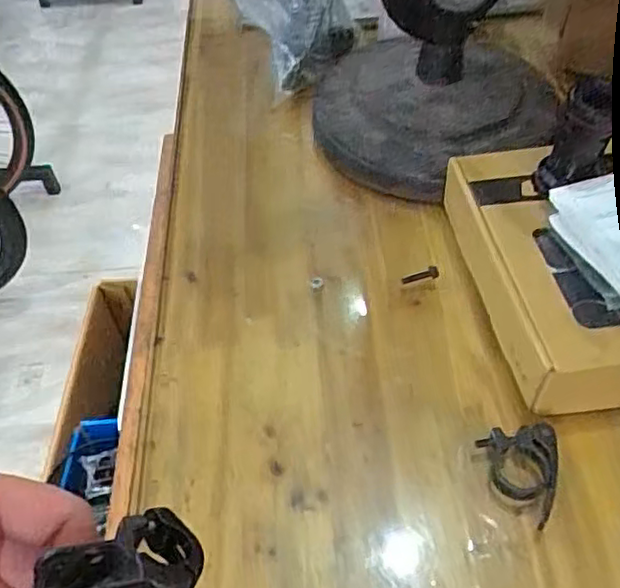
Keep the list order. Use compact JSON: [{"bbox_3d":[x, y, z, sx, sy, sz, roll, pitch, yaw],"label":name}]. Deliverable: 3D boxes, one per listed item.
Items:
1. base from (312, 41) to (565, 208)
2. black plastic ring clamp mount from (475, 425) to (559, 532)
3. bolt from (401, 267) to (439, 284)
[{"bbox_3d":[0.118,-0.196,0.662,0.228,0.062,0.209,-1,51,1],"label":"base"},{"bbox_3d":[0.148,0.119,0.432,0.049,0.018,0.067,-15,52,-10],"label":"black plastic ring clamp mount"},{"bbox_3d":[0.093,-0.014,0.550,0.032,0.006,0.011,-15,52,-10],"label":"bolt"}]

